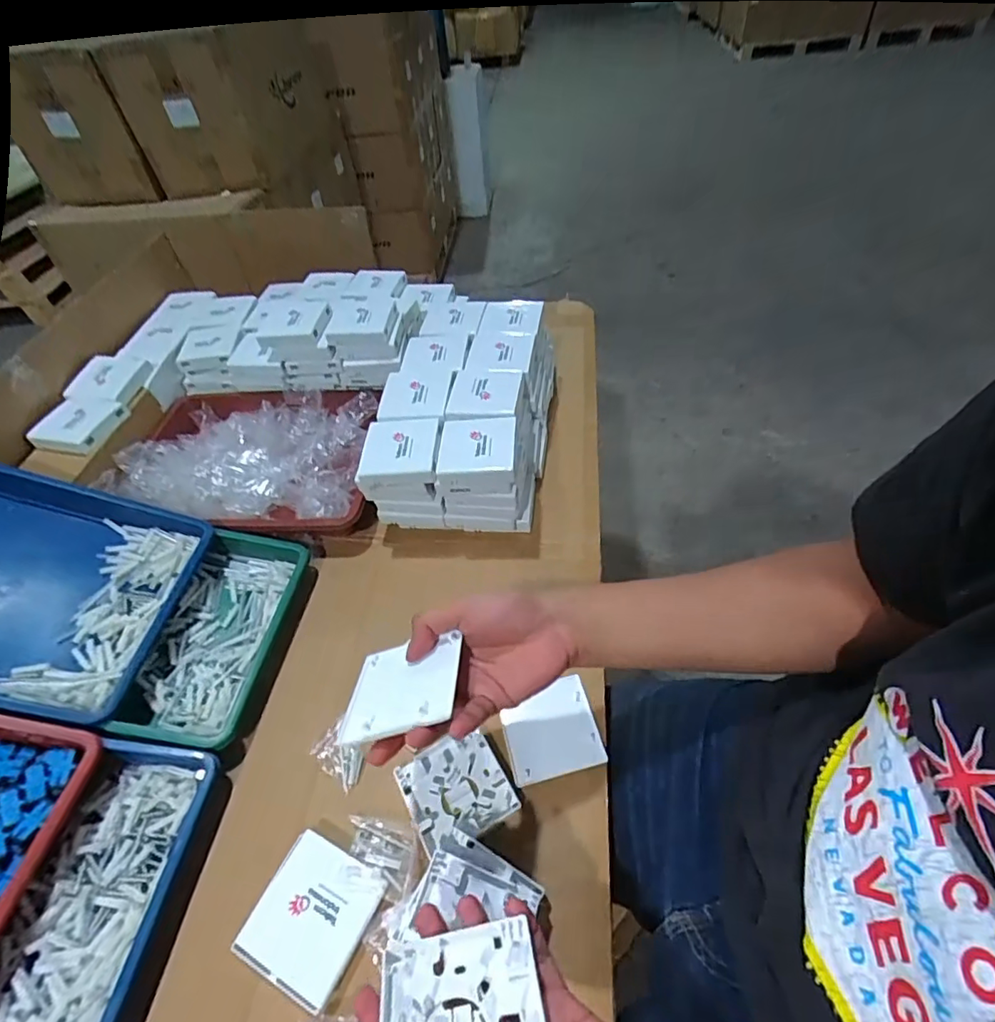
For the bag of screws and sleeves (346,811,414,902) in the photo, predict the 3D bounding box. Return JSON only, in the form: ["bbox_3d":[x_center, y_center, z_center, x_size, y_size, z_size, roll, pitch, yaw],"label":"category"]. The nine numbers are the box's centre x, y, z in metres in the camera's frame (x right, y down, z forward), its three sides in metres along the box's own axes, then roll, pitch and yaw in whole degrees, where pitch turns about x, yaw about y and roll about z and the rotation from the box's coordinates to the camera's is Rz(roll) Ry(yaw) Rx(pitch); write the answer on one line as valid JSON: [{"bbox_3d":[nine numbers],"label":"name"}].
[{"bbox_3d":[-0.102,0.289,0.451,0.061,0.014,0.053,4,49,10],"label":"bag of screws and sleeves"}]

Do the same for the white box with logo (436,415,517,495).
[{"bbox_3d":[-0.020,-0.064,0.619,0.090,0.049,0.084,-1,48,5],"label":"white box with logo"}]

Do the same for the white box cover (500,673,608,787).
[{"bbox_3d":[0.050,0.205,0.506,0.084,0.008,0.083,-13,48,-5],"label":"white box cover"}]

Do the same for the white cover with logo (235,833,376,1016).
[{"bbox_3d":[-0.147,0.318,0.423,0.086,0.009,0.090,18,53,21],"label":"white cover with logo"}]

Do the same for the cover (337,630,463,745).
[{"bbox_3d":[-0.071,0.127,0.392,0.083,0.006,0.087,-16,24,12],"label":"cover"}]

